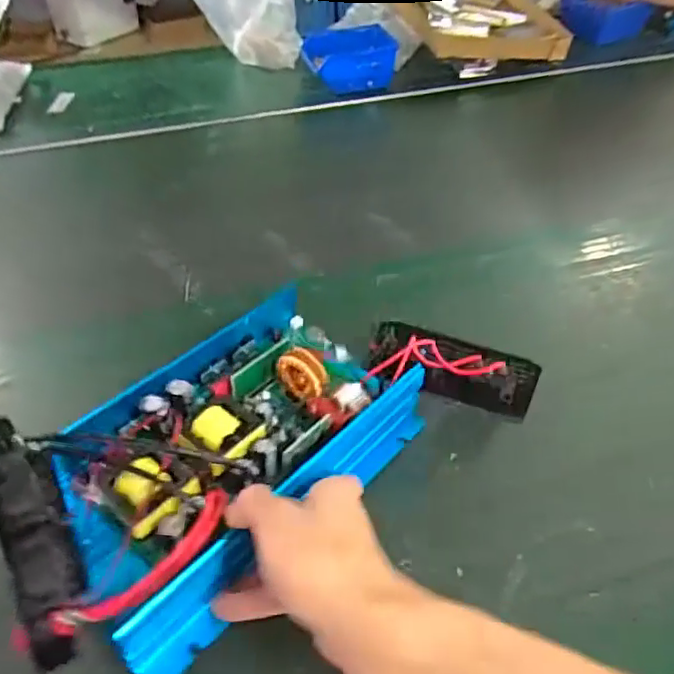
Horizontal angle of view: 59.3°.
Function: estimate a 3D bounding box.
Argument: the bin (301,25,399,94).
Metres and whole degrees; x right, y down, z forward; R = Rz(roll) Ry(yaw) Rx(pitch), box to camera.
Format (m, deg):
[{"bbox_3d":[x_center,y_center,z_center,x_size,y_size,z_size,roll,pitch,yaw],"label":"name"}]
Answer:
[{"bbox_3d":[0.017,-0.422,0.912,0.132,0.076,0.117,-10,45,-9],"label":"bin"}]

